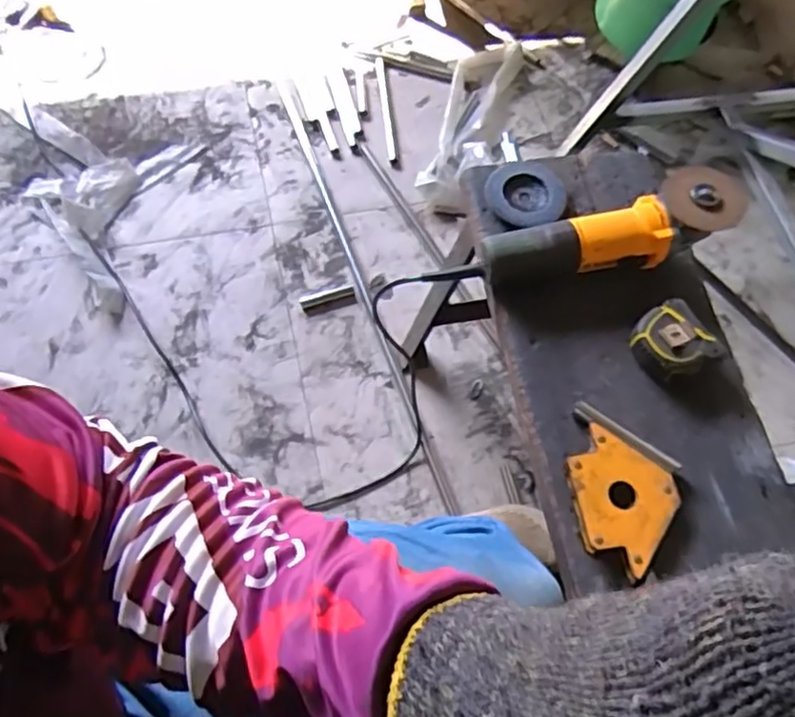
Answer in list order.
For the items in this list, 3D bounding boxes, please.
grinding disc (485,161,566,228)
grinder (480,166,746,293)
[{"bbox_3d":[0.156,-0.196,0.804,0.096,0.018,0.091,2,65,-4],"label":"grinding disc"},{"bbox_3d":[0.230,-0.138,0.739,0.274,0.098,0.077,-12,67,-10],"label":"grinder"}]

